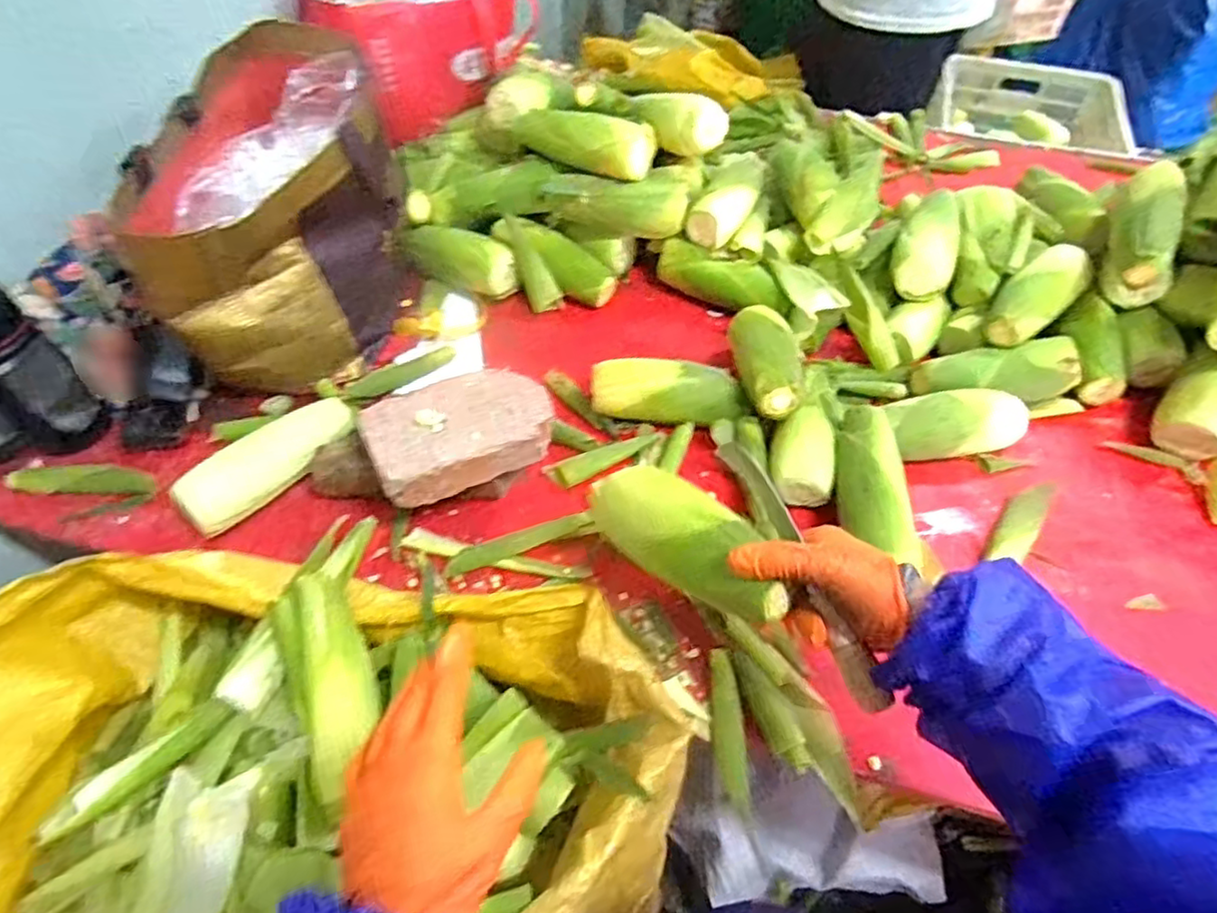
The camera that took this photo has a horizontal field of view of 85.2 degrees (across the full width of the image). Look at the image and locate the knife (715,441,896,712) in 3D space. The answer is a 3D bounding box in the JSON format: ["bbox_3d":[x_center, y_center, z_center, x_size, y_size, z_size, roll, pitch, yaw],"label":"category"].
[{"bbox_3d":[0.137,0.078,0.468,0.020,0.029,0.206,-21,75,-16],"label":"knife"}]

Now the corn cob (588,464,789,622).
[{"bbox_3d":[0.054,0.060,0.512,0.065,0.059,0.201,-32,40,-23],"label":"corn cob"}]

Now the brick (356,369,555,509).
[{"bbox_3d":[-0.147,-0.028,0.666,0.187,0.045,0.116,-22,55,-16],"label":"brick"}]

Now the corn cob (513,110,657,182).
[{"bbox_3d":[-0.034,-0.417,0.865,0.190,0.061,0.060,19,54,14],"label":"corn cob"}]

